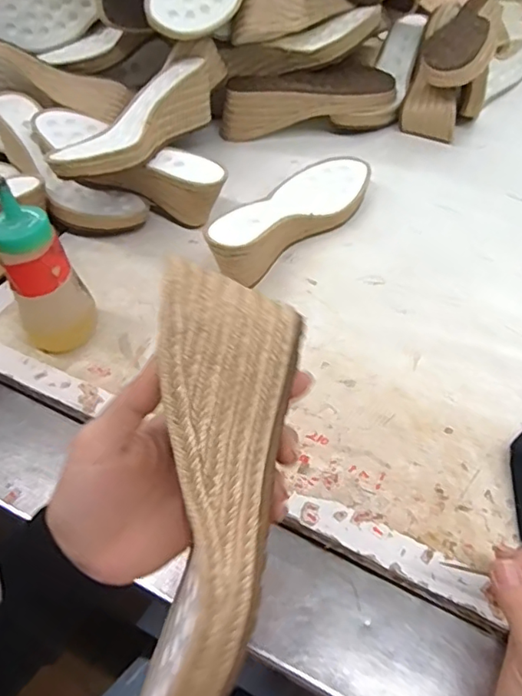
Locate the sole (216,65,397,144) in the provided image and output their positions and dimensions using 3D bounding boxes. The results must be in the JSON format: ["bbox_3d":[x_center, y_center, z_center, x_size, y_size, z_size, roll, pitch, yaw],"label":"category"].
[{"bbox_3d":[0.061,-0.315,0.703,0.227,0.063,0.064,-3,52,1],"label":"sole"}]

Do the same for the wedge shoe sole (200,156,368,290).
[{"bbox_3d":[0.027,-0.148,0.569,0.078,0.064,0.236,35,61,26],"label":"wedge shoe sole"}]

